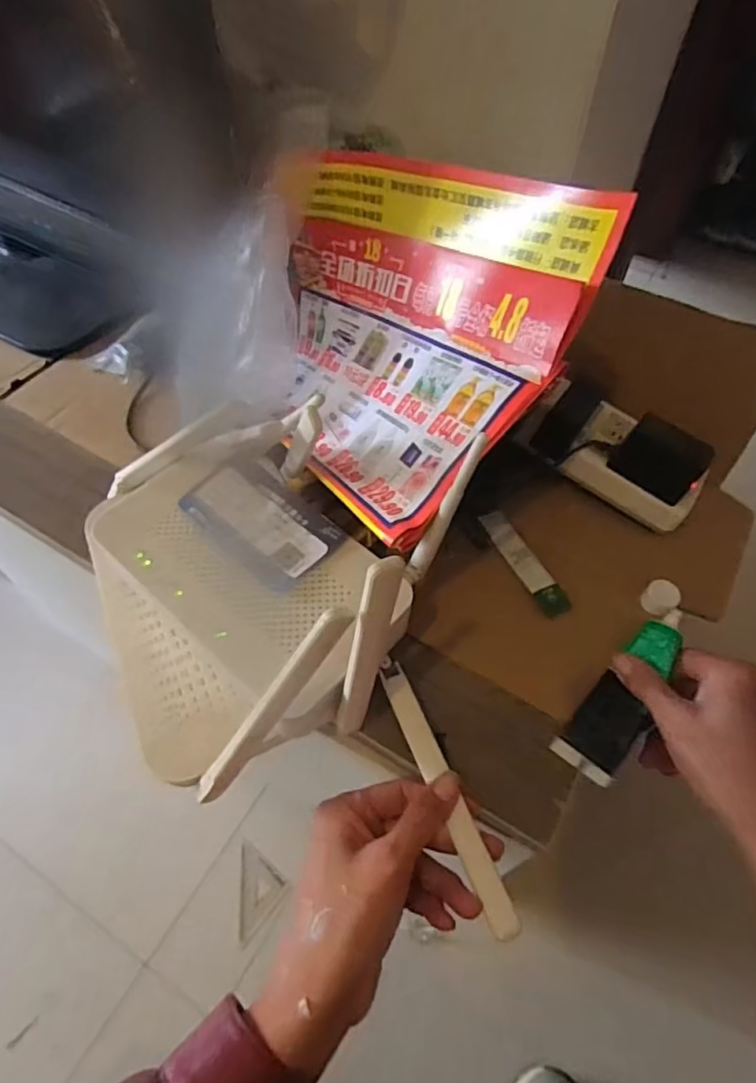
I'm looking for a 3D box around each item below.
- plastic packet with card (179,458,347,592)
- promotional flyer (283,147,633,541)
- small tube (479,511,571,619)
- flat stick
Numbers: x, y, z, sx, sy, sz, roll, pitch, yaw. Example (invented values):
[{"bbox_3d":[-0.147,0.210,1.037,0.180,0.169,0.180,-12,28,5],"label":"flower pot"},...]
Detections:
[{"bbox_3d":[-0.075,-0.016,0.385,0.104,0.007,0.063,37,62,22],"label":"plastic packet with card"},{"bbox_3d":[-0.007,-0.156,0.404,0.284,0.075,0.222,43,107,44],"label":"promotional flyer"},{"bbox_3d":[0.111,0.015,0.441,0.022,0.007,0.094,-21,58,-16],"label":"small tube"},{"bbox_3d":[0.039,0.145,0.343,0.016,0.005,0.154,-18,58,-14],"label":"flat stick"}]

